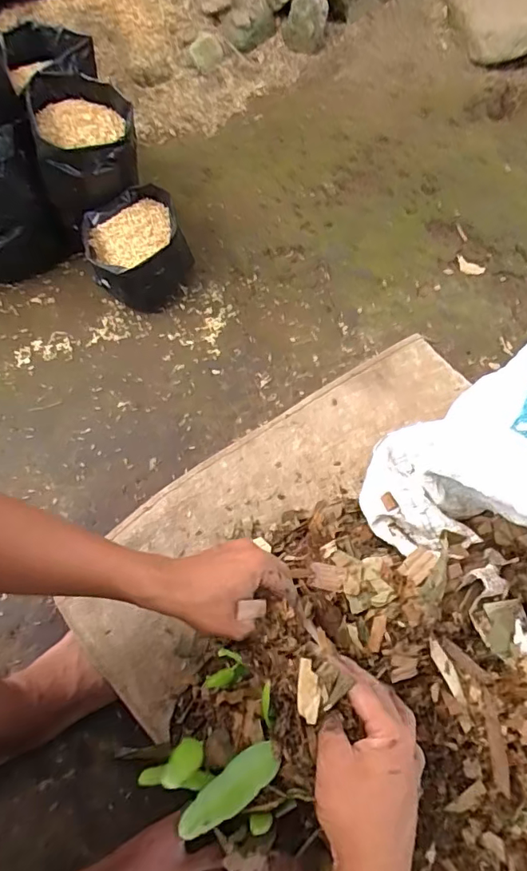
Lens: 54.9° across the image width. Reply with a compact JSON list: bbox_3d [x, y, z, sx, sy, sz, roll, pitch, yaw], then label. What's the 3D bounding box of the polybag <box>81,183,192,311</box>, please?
[{"bbox_3d":[-0.194,-0.287,0.809,0.154,0.108,0.152,-17,61,-9],"label":"polybag"}]

